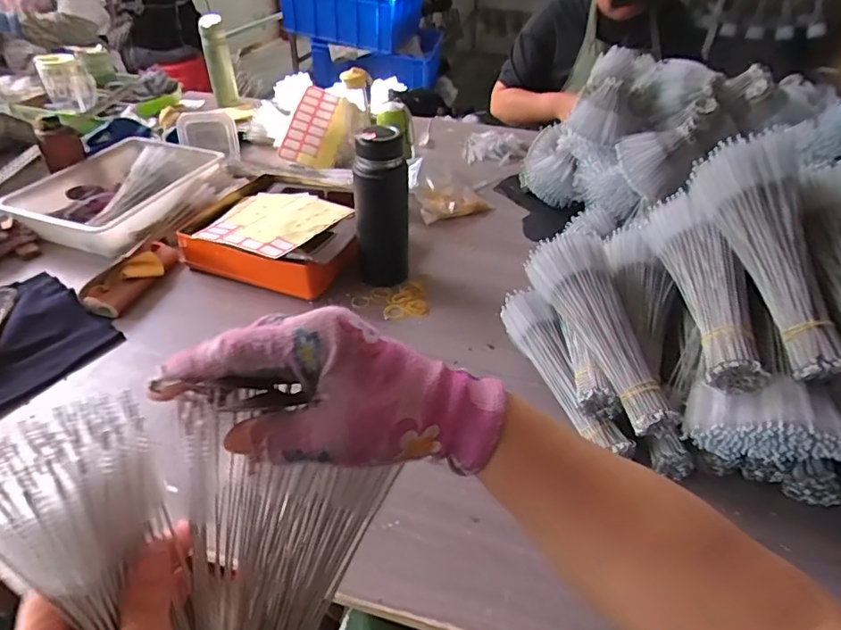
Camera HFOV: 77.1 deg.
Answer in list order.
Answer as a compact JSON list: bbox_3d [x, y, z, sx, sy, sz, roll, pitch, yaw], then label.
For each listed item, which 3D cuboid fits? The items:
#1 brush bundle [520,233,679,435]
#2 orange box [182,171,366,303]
[{"bbox_3d":[0.212,0.013,0.608,0.081,0.058,0.256,-11,59,-15],"label":"brush bundle"},{"bbox_3d":[-0.236,-0.146,0.904,0.317,0.067,0.256,18,42,20],"label":"orange box"}]

